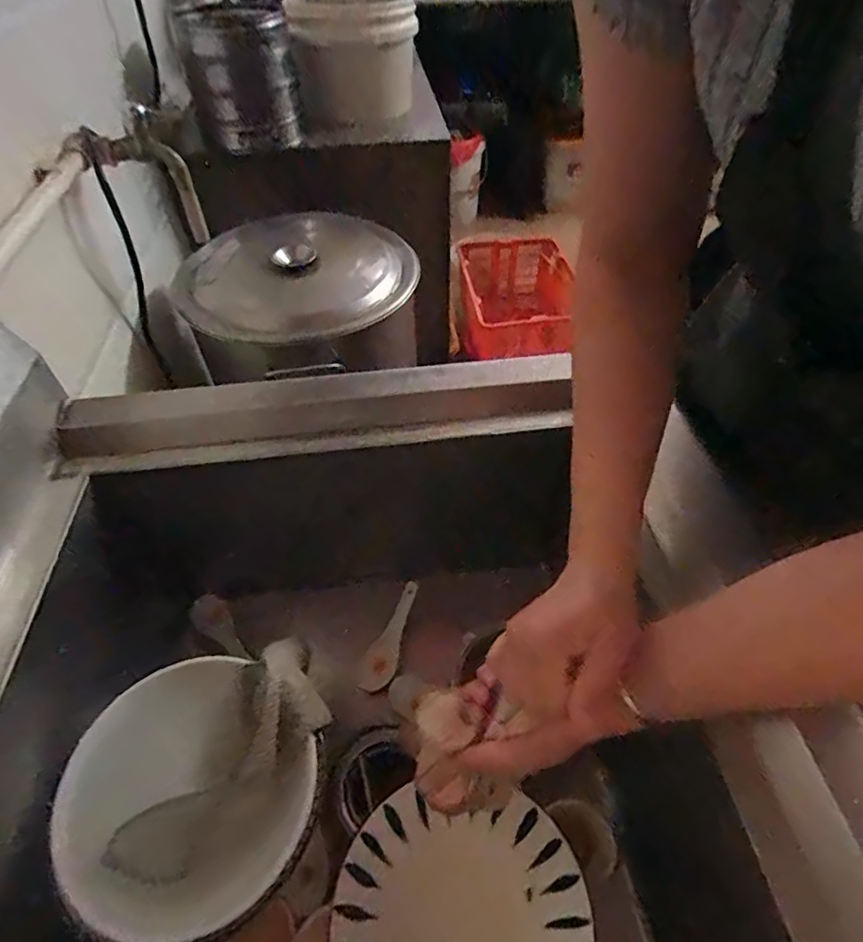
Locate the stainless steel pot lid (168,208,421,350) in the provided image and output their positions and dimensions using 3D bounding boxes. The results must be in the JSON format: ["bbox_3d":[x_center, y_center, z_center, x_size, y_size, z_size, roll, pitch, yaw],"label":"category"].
[{"bbox_3d":[-0.181,-0.293,0.815,0.310,0.068,0.307,-1,49,1],"label":"stainless steel pot lid"}]

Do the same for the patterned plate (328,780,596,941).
[{"bbox_3d":[0.021,0.346,0.418,0.188,0.040,0.176,-1,49,1],"label":"patterned plate"}]

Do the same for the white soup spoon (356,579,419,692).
[{"bbox_3d":[-0.045,0.184,0.615,0.038,0.015,0.121,20,69,17],"label":"white soup spoon"}]

